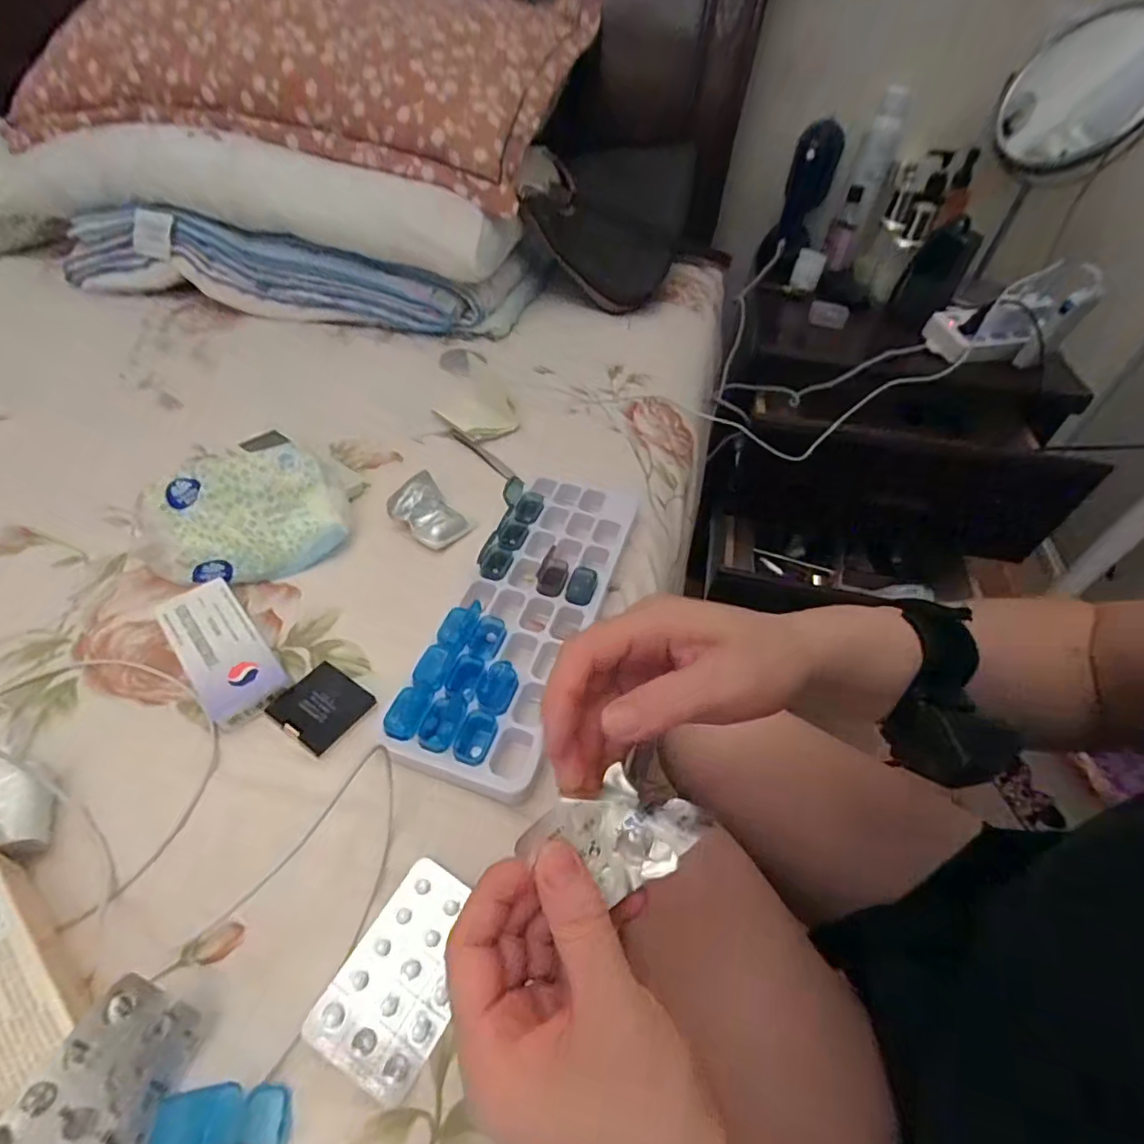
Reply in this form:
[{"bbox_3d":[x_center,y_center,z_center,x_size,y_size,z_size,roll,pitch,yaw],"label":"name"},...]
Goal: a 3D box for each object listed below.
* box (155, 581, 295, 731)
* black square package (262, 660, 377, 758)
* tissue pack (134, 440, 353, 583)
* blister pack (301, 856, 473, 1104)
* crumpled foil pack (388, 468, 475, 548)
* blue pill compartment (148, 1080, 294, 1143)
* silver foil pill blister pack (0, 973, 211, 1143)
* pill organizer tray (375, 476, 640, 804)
[{"bbox_3d":[-0.231,0.052,0.371,0.045,0.018,0.109,-33,58,-30],"label":"box"},{"bbox_3d":[-0.157,0.085,0.354,0.050,0.009,0.046,29,51,20],"label":"black square package"},{"bbox_3d":[-0.254,-0.045,0.439,0.141,0.050,0.102,-15,51,-19],"label":"tissue pack"},{"bbox_3d":[-0.078,0.189,0.268,0.053,0.007,0.083,22,49,15],"label":"blister pack"},{"bbox_3d":[-0.118,-0.052,0.478,0.065,0.012,0.053,40,51,-1],"label":"crumpled foil pack"},{"bbox_3d":[-0.140,0.223,0.223,0.048,0.012,0.030,0,47,-6],"label":"blue pill compartment"},{"bbox_3d":[-0.187,0.207,0.216,0.053,0.012,0.079,50,60,-16],"label":"silver foil pill blister pack"},{"bbox_3d":[-0.030,0.018,0.414,0.098,0.031,0.280,16,48,9],"label":"pill organizer tray"}]

